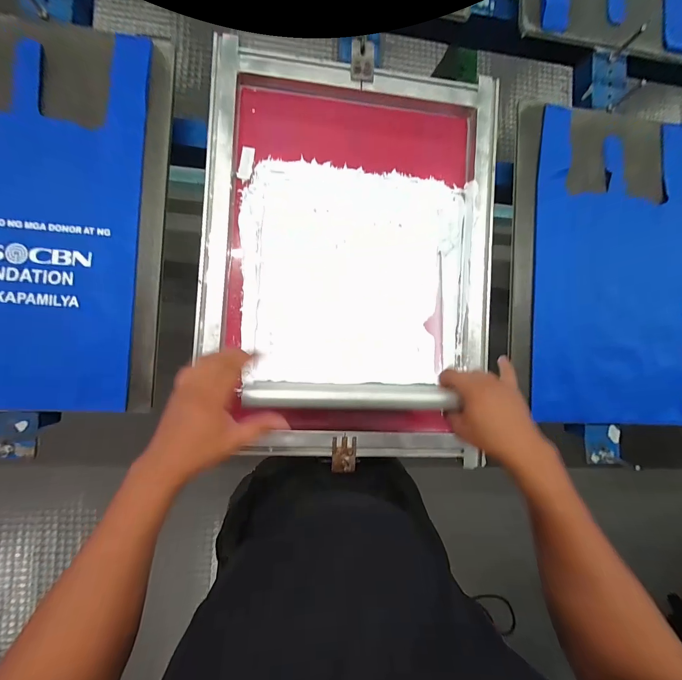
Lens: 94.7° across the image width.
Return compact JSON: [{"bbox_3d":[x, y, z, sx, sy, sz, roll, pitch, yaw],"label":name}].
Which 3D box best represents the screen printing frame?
[{"bbox_3d":[0.018,-0.117,0.527,0.467,0.037,0.631,3,90,-6],"label":"screen printing frame"}]

